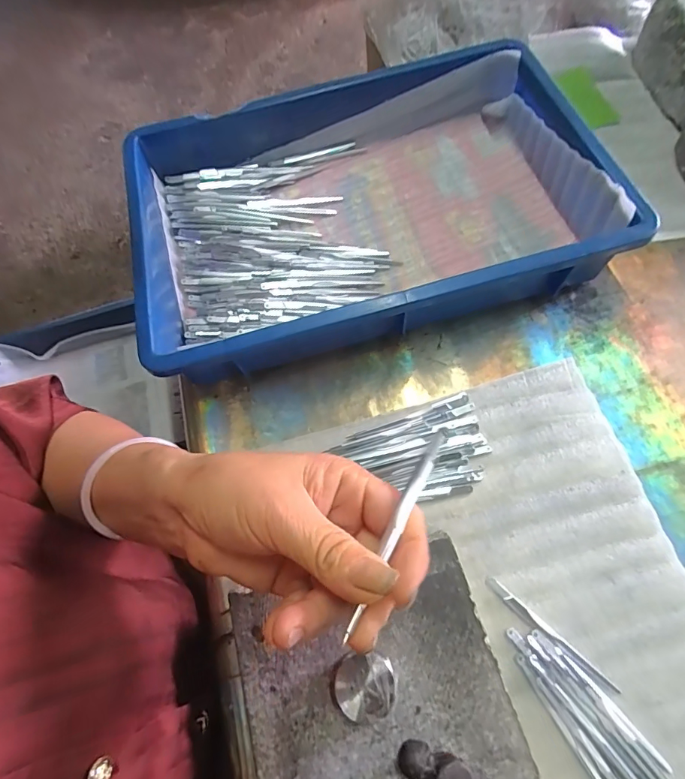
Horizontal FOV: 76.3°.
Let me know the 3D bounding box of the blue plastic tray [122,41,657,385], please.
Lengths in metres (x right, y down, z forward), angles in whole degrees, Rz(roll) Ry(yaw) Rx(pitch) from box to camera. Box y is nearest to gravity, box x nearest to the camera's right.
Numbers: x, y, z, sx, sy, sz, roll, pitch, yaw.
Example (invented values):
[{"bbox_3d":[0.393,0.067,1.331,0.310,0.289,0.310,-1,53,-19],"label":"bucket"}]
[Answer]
[{"bbox_3d":[0.015,-0.180,0.424,0.420,0.074,0.281,-15,66,-3],"label":"blue plastic tray"}]

